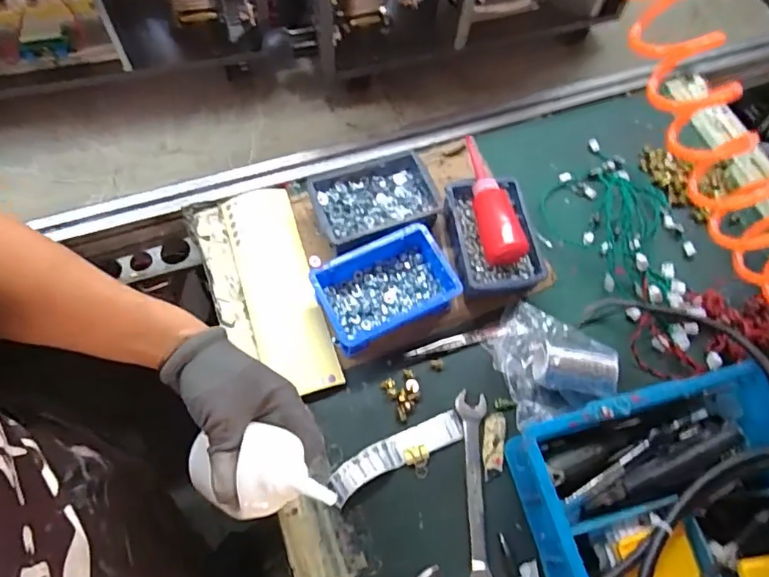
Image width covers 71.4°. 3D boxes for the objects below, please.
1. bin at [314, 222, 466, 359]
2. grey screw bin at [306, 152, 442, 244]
[{"bbox_3d":[0.004,0.002,0.604,0.152,0.055,0.098,-23,70,-13],"label":"bin"},{"bbox_3d":[-0.010,-0.099,0.652,0.145,0.058,0.100,-17,69,-11],"label":"grey screw bin"}]

